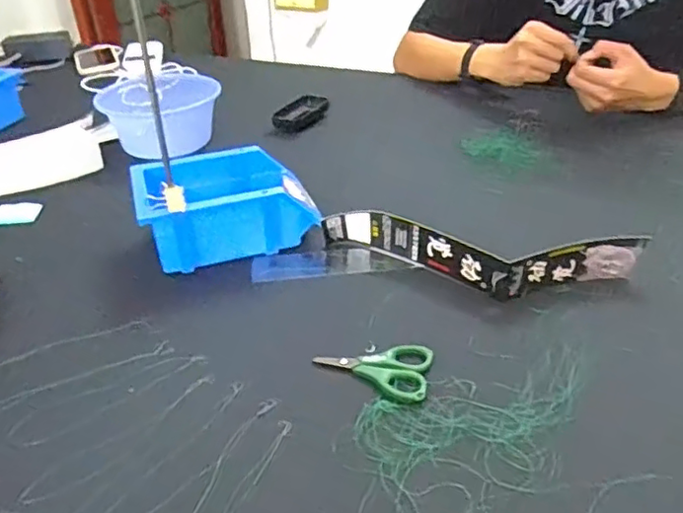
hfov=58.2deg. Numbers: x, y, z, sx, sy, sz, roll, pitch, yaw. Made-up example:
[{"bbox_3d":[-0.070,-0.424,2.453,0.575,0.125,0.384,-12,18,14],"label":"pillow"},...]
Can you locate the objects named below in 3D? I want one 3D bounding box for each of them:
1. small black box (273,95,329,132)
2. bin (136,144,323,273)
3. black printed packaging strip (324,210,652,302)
[{"bbox_3d":[-0.065,-0.230,0.984,0.048,0.028,0.103,16,39,24],"label":"small black box"},{"bbox_3d":[-0.128,-0.057,0.669,0.178,0.077,0.121,-15,37,-18],"label":"bin"},{"bbox_3d":[0.131,0.001,0.607,0.309,0.043,0.074,7,36,13],"label":"black printed packaging strip"}]

